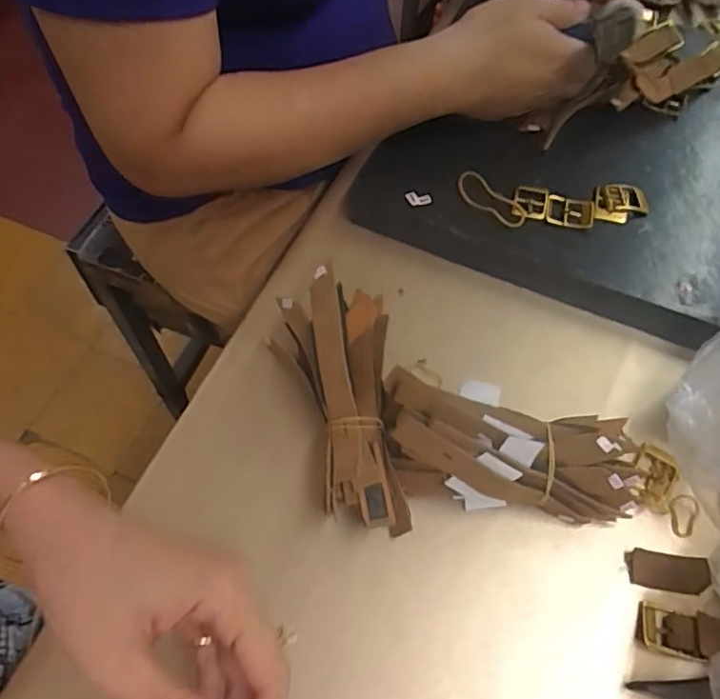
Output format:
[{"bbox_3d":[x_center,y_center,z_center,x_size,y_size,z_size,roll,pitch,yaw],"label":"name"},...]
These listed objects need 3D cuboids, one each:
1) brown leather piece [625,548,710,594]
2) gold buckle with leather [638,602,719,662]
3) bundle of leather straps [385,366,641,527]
[{"bbox_3d":[0.168,0.120,0.322,0.043,0.004,0.019,7,62,5],"label":"brown leather piece"},{"bbox_3d":[0.165,0.144,0.304,0.040,0.012,0.023,10,62,7],"label":"gold buckle with leather"},{"bbox_3d":[0.082,0.054,0.326,0.138,0.062,0.061,12,62,8],"label":"bundle of leather straps"}]

